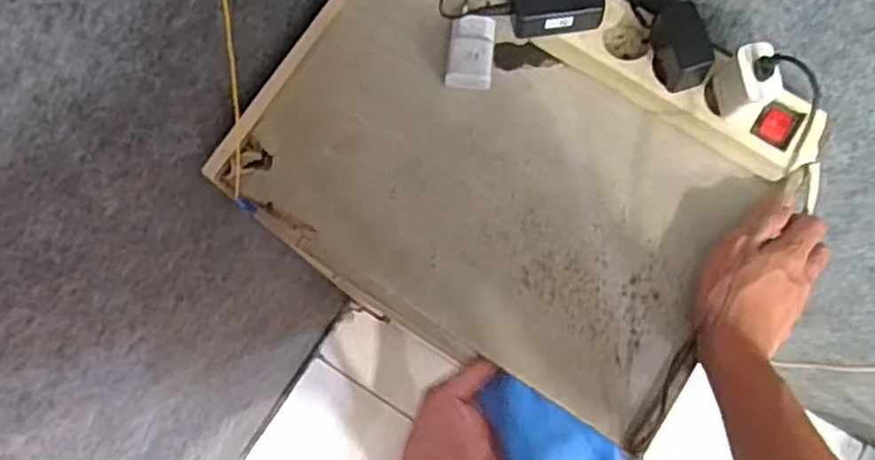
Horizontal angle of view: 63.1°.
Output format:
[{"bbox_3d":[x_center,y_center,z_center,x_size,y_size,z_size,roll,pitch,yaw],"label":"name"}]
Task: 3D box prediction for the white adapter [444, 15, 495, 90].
[{"bbox_3d":[0.027,-0.145,0.579,0.036,0.020,0.060,5,78,2],"label":"white adapter"}]

